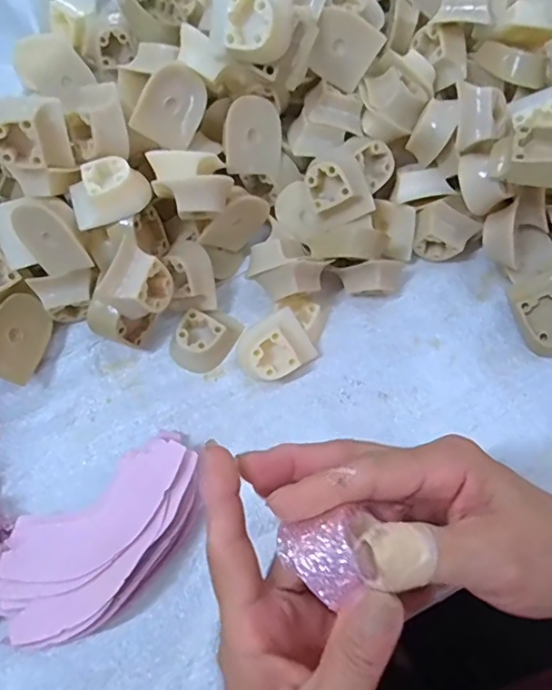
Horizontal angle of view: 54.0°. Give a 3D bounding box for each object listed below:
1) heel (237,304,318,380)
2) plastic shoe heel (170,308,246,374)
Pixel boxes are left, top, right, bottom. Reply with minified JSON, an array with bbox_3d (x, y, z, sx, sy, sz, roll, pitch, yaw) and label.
[{"bbox_3d":[0.000,0.003,0.370,0.051,0.032,0.039,-23,70,-9],"label":"heel"},{"bbox_3d":[-0.050,-0.006,0.381,0.039,0.017,0.047,30,71,11],"label":"plastic shoe heel"}]

